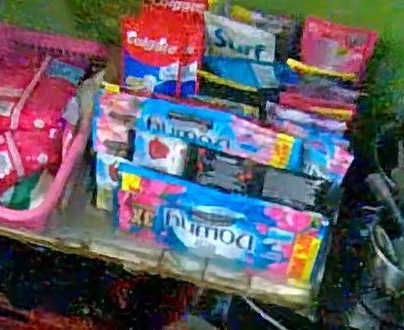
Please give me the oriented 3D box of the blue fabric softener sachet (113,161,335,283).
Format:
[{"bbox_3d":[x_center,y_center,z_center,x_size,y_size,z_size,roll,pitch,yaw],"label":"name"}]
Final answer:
[{"bbox_3d":[0.016,0.072,0.710,0.239,0.094,0.031,13,25,8],"label":"blue fabric softener sachet"}]

